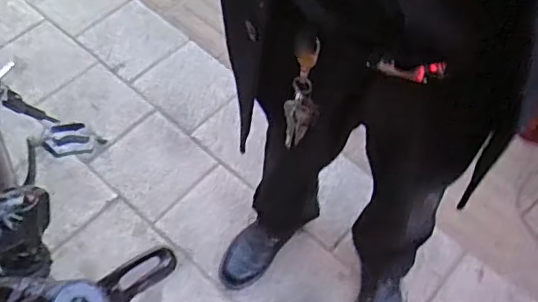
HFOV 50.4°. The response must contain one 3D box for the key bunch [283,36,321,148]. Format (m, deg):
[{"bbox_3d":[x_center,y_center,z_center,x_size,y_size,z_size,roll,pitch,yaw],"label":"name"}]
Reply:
[{"bbox_3d":[0.043,-0.064,0.687,0.043,0.163,0.029,13,57,4],"label":"key bunch"}]

